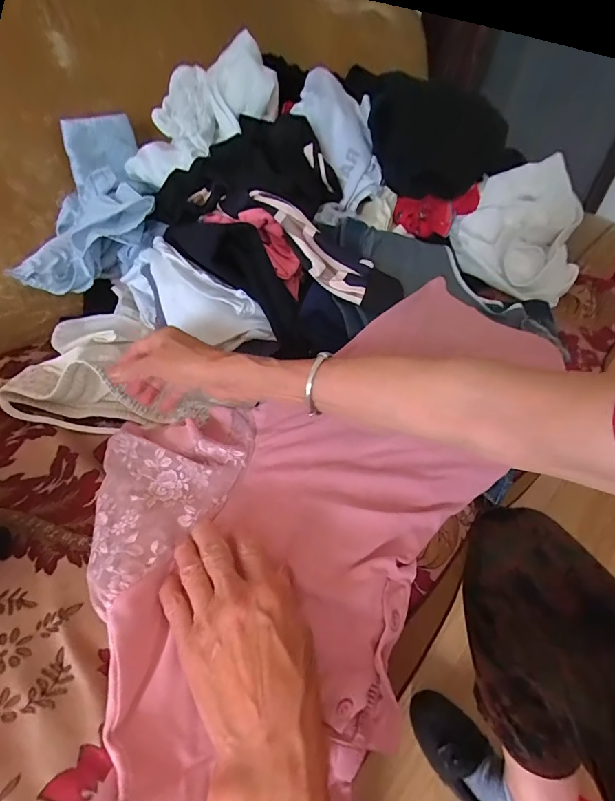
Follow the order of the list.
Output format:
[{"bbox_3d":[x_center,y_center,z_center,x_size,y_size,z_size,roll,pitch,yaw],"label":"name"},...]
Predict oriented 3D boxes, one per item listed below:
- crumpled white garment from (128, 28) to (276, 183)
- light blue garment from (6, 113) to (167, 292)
[{"bbox_3d":[-0.150,-0.415,0.597,0.254,0.090,0.108,-44,57,-4],"label":"crumpled white garment"},{"bbox_3d":[-0.282,-0.271,0.568,0.158,0.115,0.268,3,73,-5],"label":"light blue garment"}]

